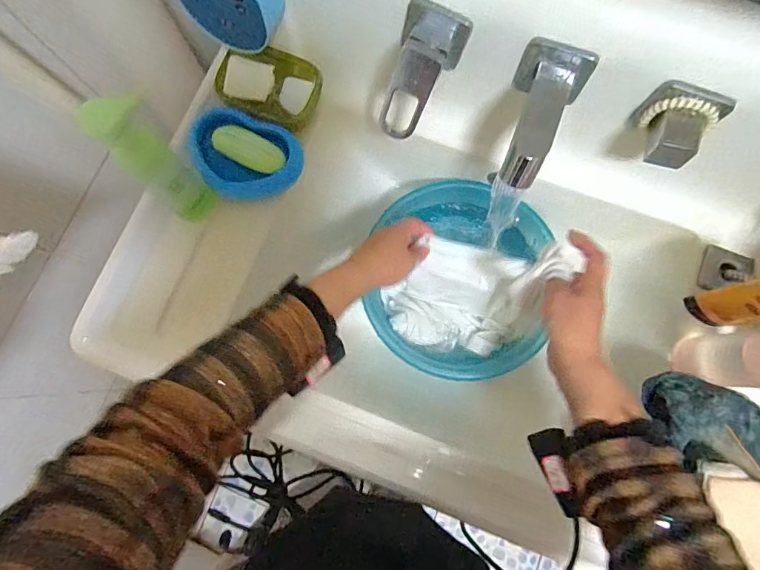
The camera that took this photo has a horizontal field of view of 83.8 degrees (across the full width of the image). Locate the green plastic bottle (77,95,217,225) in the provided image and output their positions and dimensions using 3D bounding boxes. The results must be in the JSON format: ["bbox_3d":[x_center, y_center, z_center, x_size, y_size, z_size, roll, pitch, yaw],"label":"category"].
[{"bbox_3d":[-0.215,-0.114,0.416,0.053,0.187,0.036,-34,80,-5],"label":"green plastic bottle"}]

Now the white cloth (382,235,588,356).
[{"bbox_3d":[0.100,0.012,0.504,0.178,0.177,0.120,15,80,4],"label":"white cloth"}]

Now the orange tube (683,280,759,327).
[{"bbox_3d":[0.363,0.017,0.415,0.032,0.132,0.036,0,79,1],"label":"orange tube"}]

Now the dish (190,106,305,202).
[{"bbox_3d":[-0.161,-0.150,0.496,0.125,0.034,0.099,24,80,5],"label":"dish"}]

